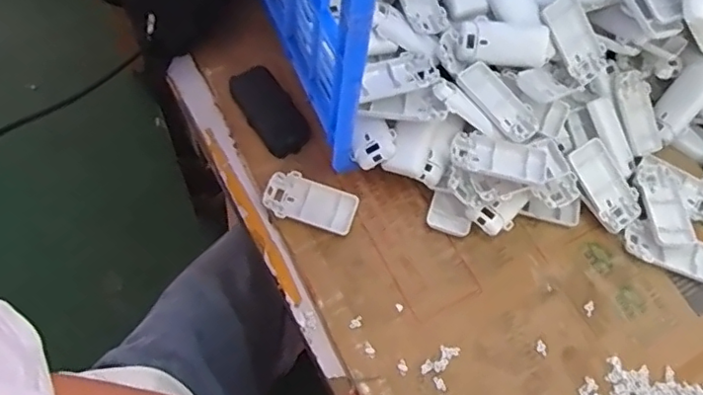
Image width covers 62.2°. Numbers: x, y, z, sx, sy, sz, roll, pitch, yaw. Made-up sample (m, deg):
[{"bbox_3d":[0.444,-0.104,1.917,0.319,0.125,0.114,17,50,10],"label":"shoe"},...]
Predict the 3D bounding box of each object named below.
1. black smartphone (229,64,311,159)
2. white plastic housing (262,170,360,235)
[{"bbox_3d":[-0.092,-0.098,0.658,0.053,0.015,0.110,-34,85,-17],"label":"black smartphone"},{"bbox_3d":[-0.043,0.006,0.619,0.096,0.018,0.048,18,66,6],"label":"white plastic housing"}]

